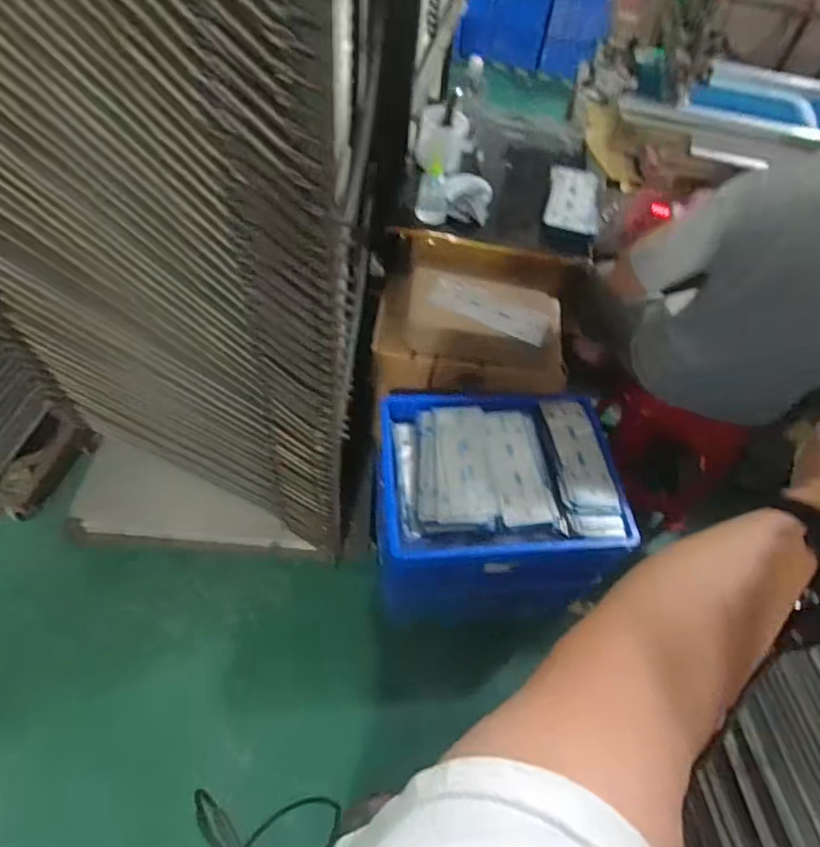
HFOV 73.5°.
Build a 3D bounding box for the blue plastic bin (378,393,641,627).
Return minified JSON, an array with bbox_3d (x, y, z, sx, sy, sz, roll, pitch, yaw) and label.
[{"bbox_3d":[0.194,0.190,1.274,0.509,0.303,0.427,1,49,-3],"label":"blue plastic bin"}]

